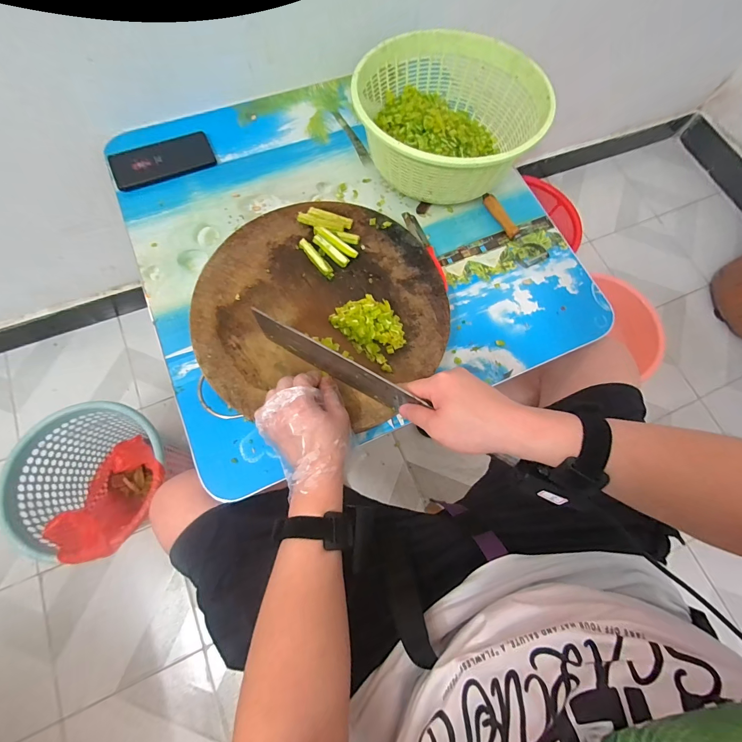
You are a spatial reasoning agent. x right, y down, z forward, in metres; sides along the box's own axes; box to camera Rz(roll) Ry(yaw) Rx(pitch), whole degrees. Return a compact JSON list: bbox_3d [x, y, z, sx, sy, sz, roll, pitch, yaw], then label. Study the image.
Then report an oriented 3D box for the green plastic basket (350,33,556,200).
[{"bbox_3d":[0.118,-0.390,0.558,0.275,0.123,0.265,1,73,-4],"label":"green plastic basket"}]

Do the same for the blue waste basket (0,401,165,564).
[{"bbox_3d":[-0.519,0.224,0.737,0.246,0.270,0.265,1,73,-4],"label":"blue waste basket"}]

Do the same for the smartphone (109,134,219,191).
[{"bbox_3d":[-0.346,-0.351,0.582,0.158,0.008,0.075,-24,84,-13],"label":"smartphone"}]

